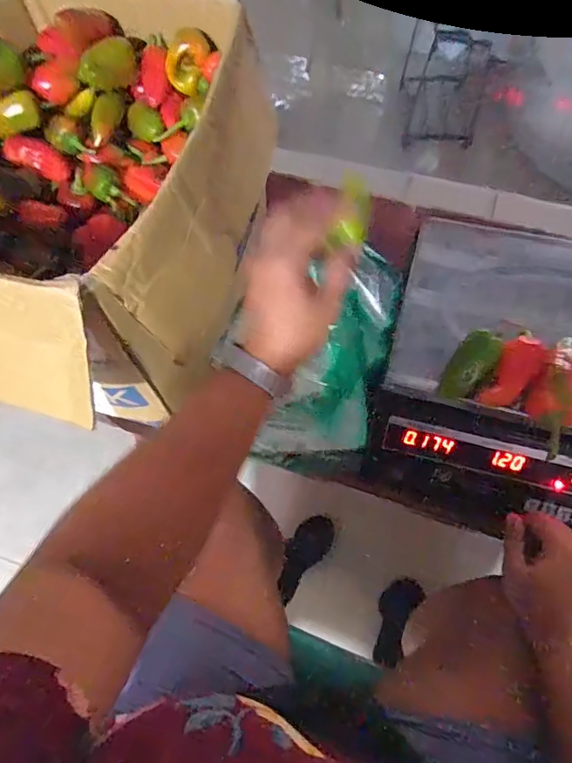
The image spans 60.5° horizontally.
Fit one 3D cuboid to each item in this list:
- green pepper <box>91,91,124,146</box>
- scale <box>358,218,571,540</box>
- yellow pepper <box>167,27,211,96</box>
[{"bbox_3d":[-0.202,-0.289,0.543,0.026,0.021,0.062,17,82,10],"label":"green pepper"},{"bbox_3d":[0.278,0.012,0.529,0.330,0.153,0.291,12,68,8],"label":"scale"},{"bbox_3d":[-0.104,-0.342,0.524,0.051,0.036,0.046,-11,67,-1],"label":"yellow pepper"}]

